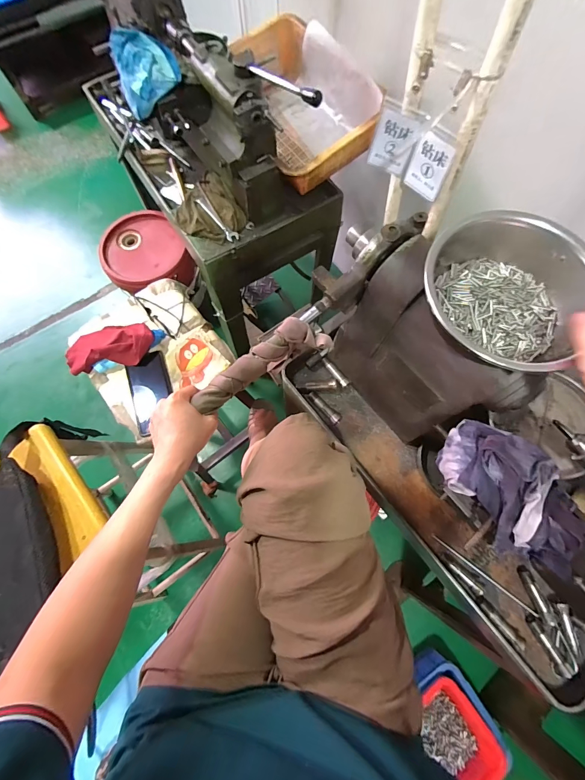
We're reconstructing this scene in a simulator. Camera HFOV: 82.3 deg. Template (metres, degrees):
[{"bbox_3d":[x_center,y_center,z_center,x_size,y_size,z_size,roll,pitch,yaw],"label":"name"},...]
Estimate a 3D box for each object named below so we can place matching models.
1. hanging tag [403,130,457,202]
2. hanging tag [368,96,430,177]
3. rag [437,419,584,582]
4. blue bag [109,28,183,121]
[{"bbox_3d":[0.204,-0.339,0.506,0.006,0.093,0.062,-43,73,-12],"label":"hanging tag"},{"bbox_3d":[0.158,-0.381,0.515,0.068,0.089,0.010,22,62,1],"label":"hanging tag"},{"bbox_3d":[0.256,0.120,0.390,0.092,0.058,0.178,-32,74,-9],"label":"rag"},{"bbox_3d":[-0.275,-0.610,0.639,0.115,0.068,0.120,-20,73,-5],"label":"blue bag"}]

